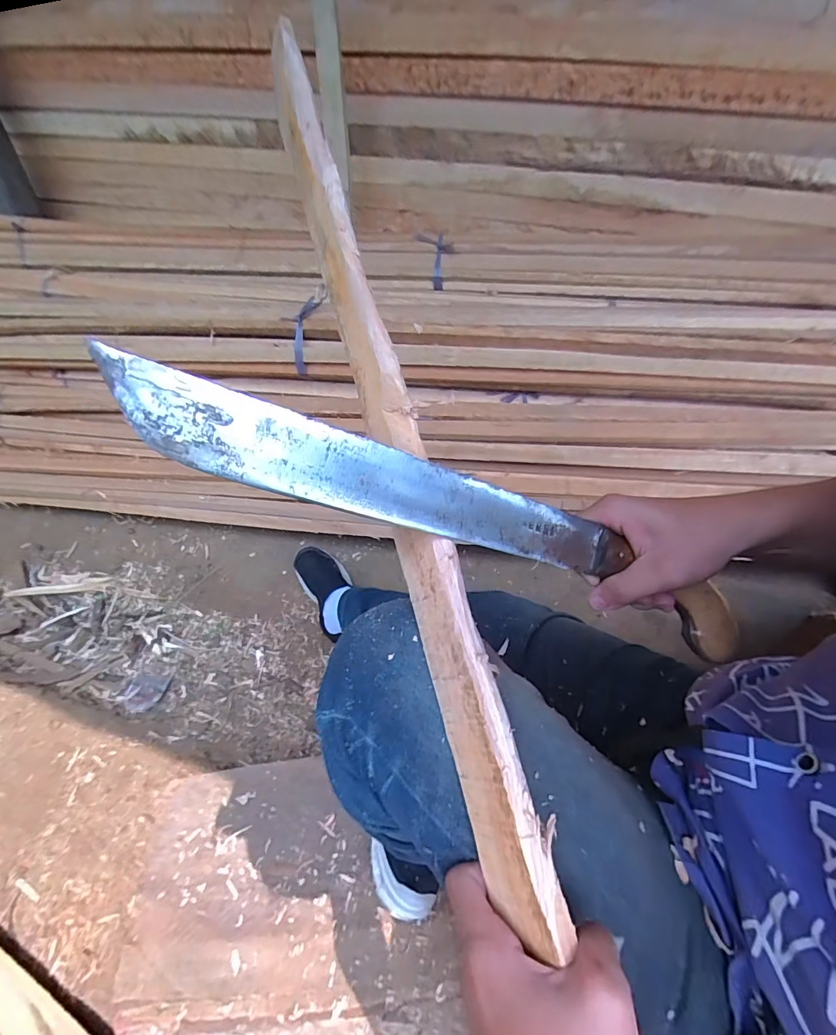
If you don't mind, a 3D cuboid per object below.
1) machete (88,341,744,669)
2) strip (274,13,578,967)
[{"bbox_3d":[0.037,0.003,0.268,0.413,0.028,0.050,19,50,-16],"label":"machete"},{"bbox_3d":[-0.031,-0.098,0.318,0.011,0.057,0.680,-5,73,-35],"label":"strip"}]

